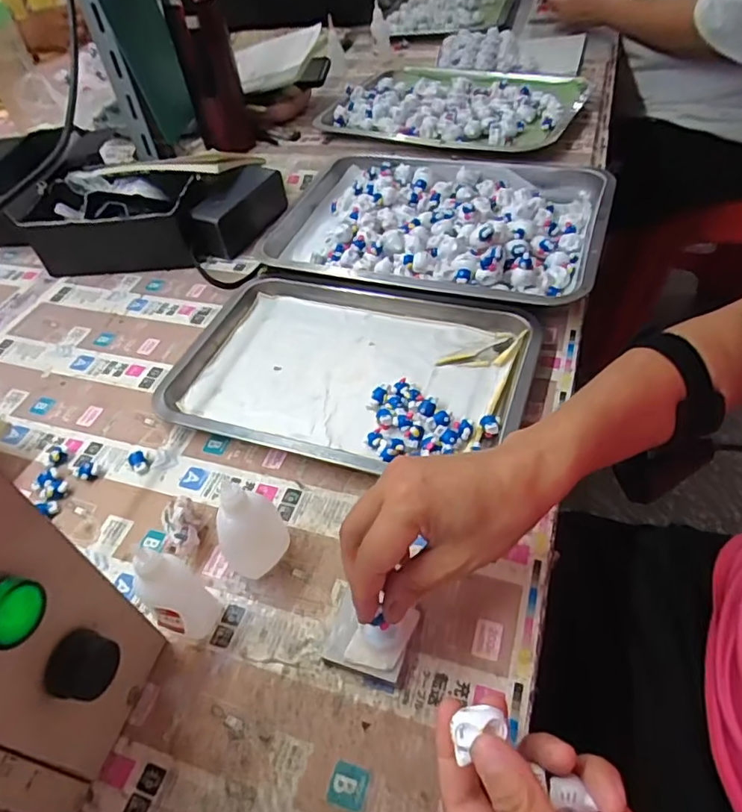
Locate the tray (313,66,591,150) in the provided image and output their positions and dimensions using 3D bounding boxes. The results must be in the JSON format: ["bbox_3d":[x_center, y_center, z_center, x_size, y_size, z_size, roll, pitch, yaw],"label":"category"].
[{"bbox_3d":[0.108,-0.412,0.769,0.336,0.041,0.232,18,53,22],"label":"tray"}]

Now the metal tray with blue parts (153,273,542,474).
[{"bbox_3d":[-0.022,-0.034,0.503,0.308,0.028,0.203,13,50,18],"label":"metal tray with blue parts"}]

